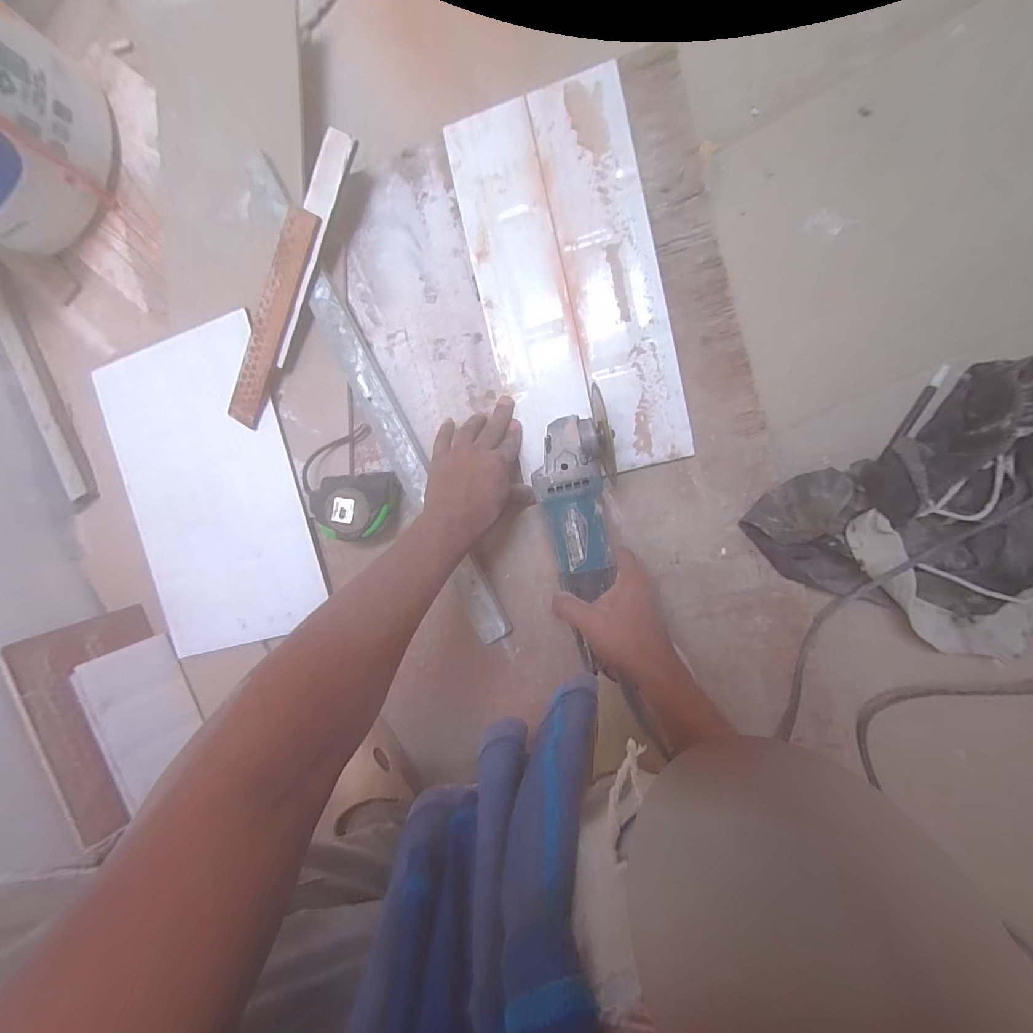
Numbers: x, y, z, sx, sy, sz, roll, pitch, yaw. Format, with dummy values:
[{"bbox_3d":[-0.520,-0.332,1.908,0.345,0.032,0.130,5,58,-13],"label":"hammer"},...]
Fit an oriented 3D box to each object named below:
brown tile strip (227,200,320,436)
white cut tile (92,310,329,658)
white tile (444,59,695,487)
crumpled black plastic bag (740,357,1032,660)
[{"bbox_3d":[-0.282,-0.223,0.506,0.044,0.008,0.245,27,103,2],"label":"brown tile strip"},{"bbox_3d":[-0.391,-0.026,0.562,0.247,0.011,0.383,-14,95,10],"label":"white cut tile"},{"bbox_3d":[0.056,-0.239,0.462,0.181,0.005,0.384,-12,94,10],"label":"white tile"},{"bbox_3d":[0.404,-0.018,0.414,0.270,0.070,0.254,27,99,7],"label":"crumpled black plastic bag"}]

